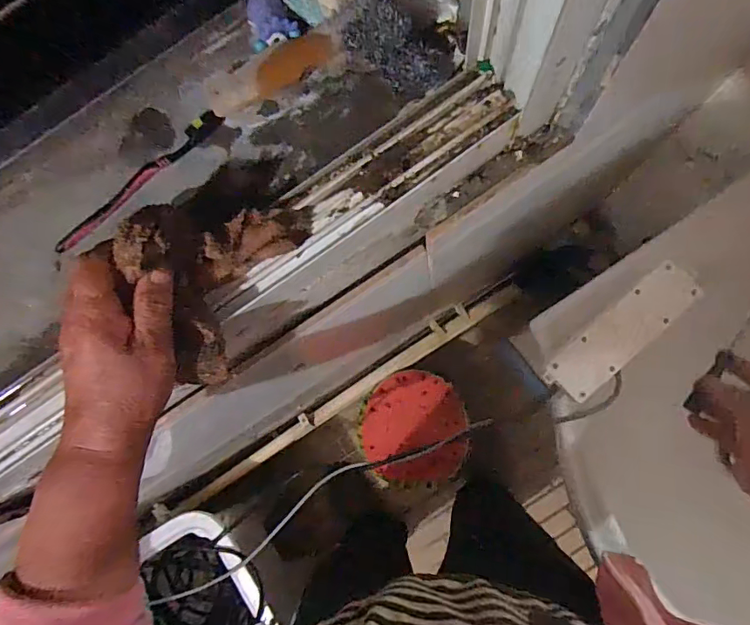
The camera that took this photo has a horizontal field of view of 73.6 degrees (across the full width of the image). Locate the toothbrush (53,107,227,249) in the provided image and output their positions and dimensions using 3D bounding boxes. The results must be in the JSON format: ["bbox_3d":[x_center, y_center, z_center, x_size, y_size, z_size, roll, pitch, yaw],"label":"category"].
[{"bbox_3d":[-0.202,-0.113,0.430,0.174,0.016,0.018,-44,81,0],"label":"toothbrush"}]

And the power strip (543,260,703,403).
[{"bbox_3d":[0.256,0.021,0.525,0.172,0.033,0.053,-41,81,0],"label":"power strip"}]

